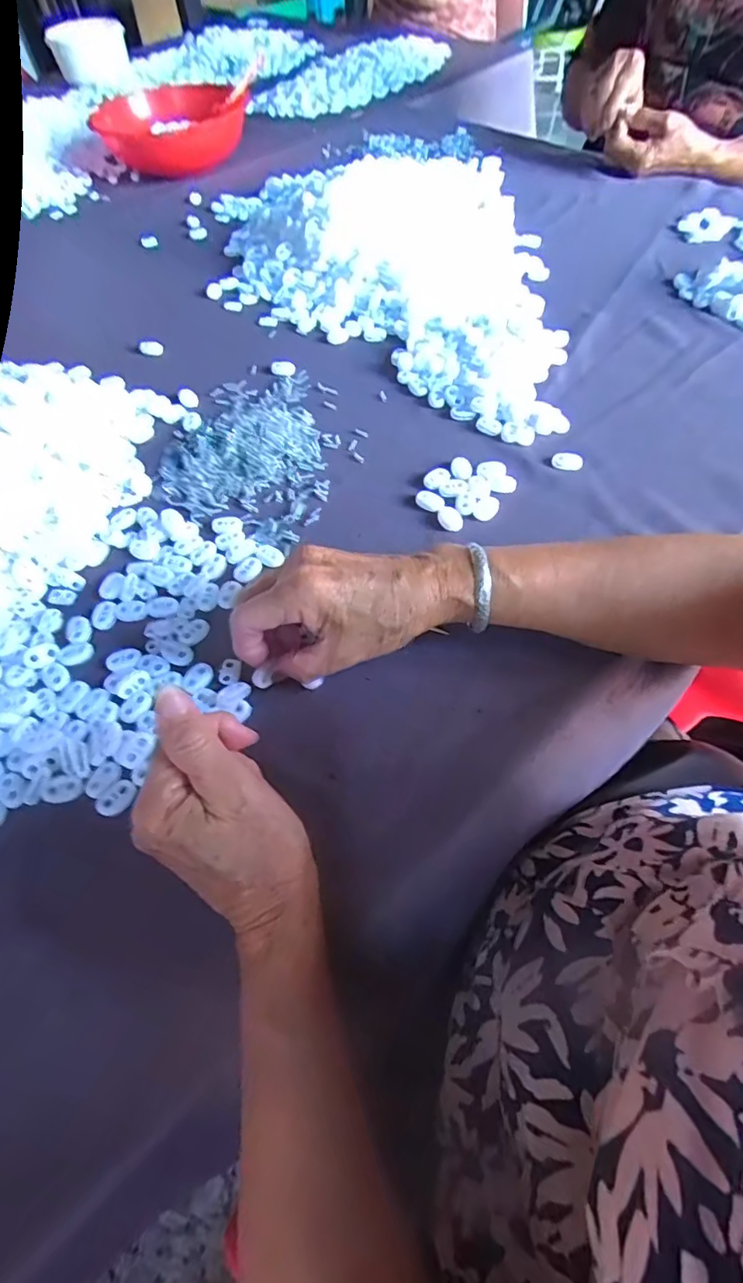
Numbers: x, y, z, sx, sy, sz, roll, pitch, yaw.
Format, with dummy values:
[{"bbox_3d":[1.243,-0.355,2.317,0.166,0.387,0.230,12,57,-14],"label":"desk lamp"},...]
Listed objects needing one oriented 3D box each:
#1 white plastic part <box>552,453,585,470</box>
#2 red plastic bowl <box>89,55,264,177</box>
[{"bbox_3d":[0.160,-0.147,0.446,0.024,0.006,0.016,12,59,11],"label":"white plastic part"},{"bbox_3d":[-0.306,-0.795,0.853,0.204,0.065,0.204,4,58,7],"label":"red plastic bowl"}]

